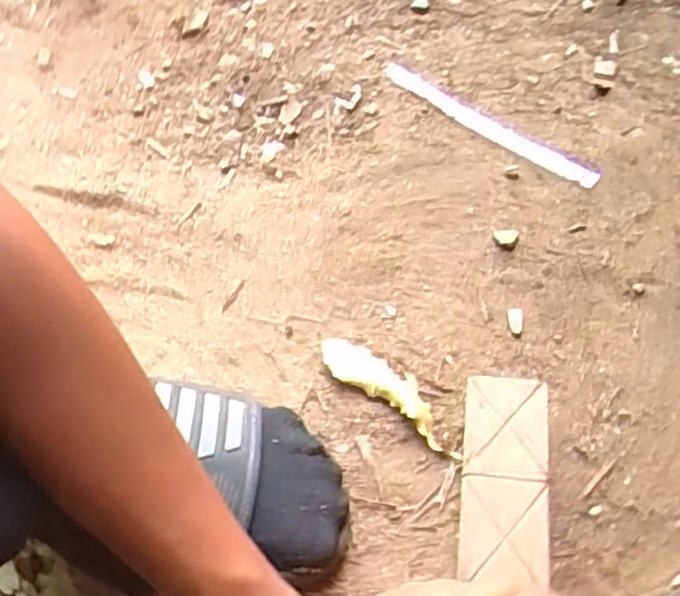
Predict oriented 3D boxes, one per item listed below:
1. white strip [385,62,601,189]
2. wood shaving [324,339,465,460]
[{"bbox_3d":[0.127,-0.157,0.607,0.223,0.007,0.028,36,62,24],"label":"white strip"},{"bbox_3d":[0.036,0.063,0.475,0.122,0.016,0.032,33,66,21],"label":"wood shaving"}]

